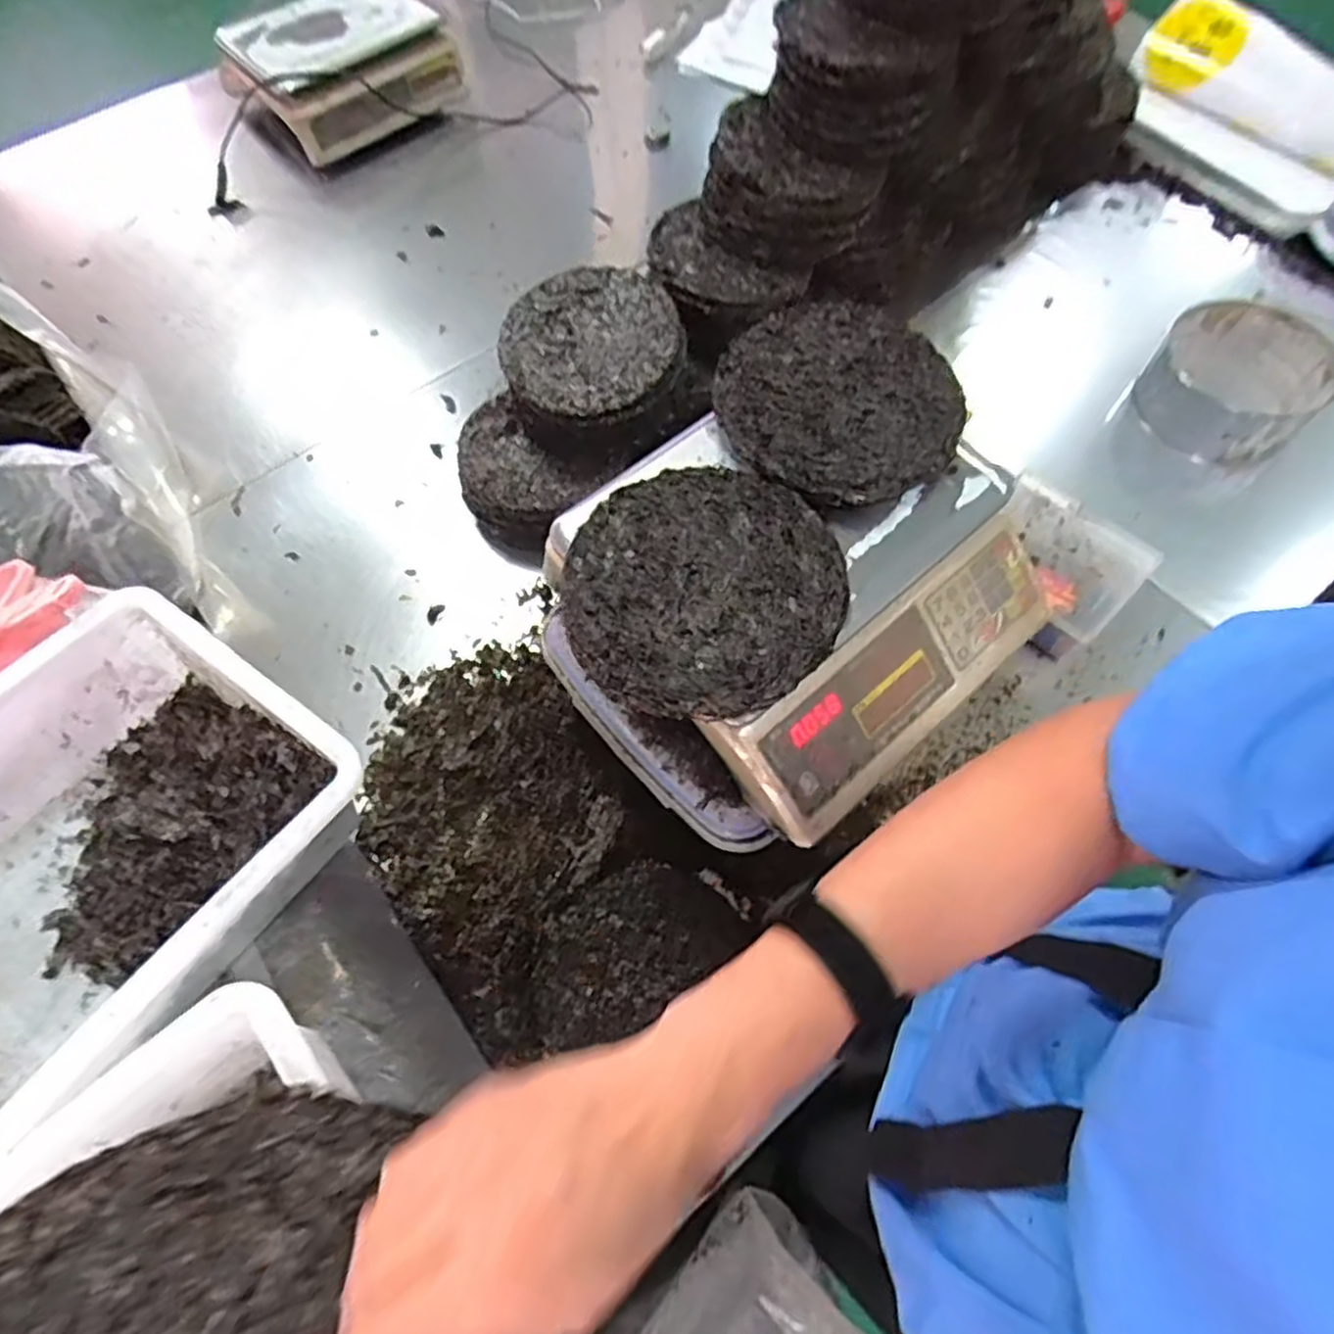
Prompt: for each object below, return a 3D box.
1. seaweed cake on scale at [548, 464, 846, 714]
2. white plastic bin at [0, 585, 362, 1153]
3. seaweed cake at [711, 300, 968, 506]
[{"bbox_3d":[0.025,-0.060,0.544,0.205,0.022,0.198,-1,64,1],"label":"seaweed cake on scale"},{"bbox_3d":[-0.425,0.143,0.529,0.283,0.119,0.361,33,69,16],"label":"white plastic bin"},{"bbox_3d":[0.144,-0.230,0.622,0.202,0.041,0.202,-1,64,1],"label":"seaweed cake"}]

